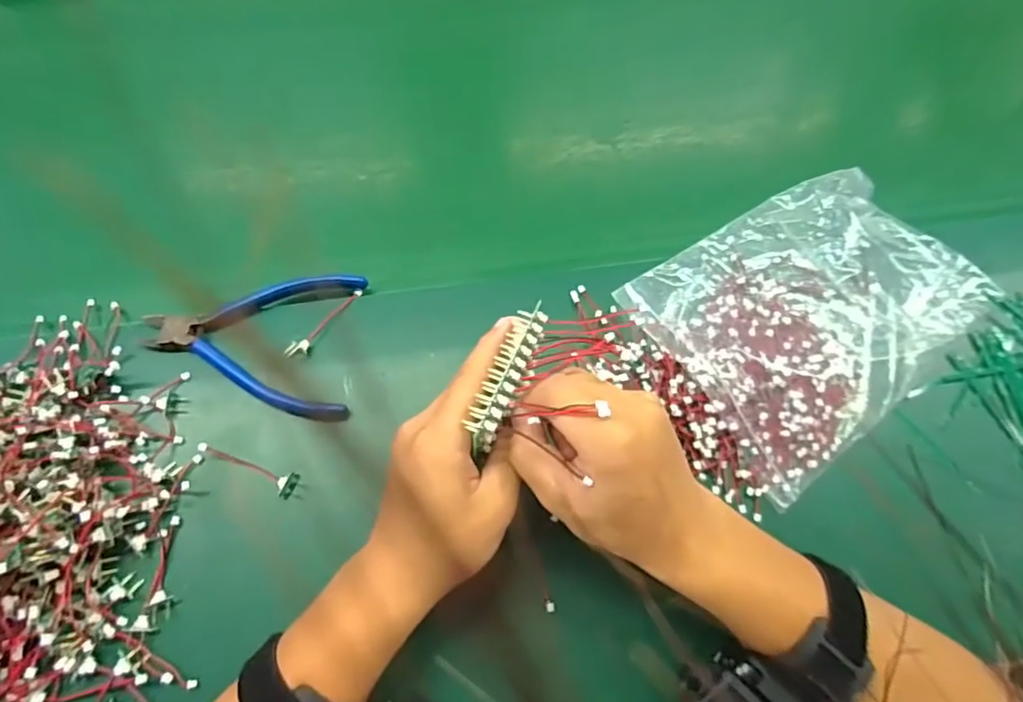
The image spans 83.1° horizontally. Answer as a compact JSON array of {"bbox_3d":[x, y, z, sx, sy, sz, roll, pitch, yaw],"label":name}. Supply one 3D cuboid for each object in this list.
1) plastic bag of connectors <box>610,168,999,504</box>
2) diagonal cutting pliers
[{"bbox_3d":[0.213,-0.035,0.405,0.232,0.030,0.164,-35,72,-17],"label":"plastic bag of connectors"},{"bbox_3d":[-0.170,-0.008,0.378,0.134,0.018,0.102,4,65,-1],"label":"diagonal cutting pliers"}]

